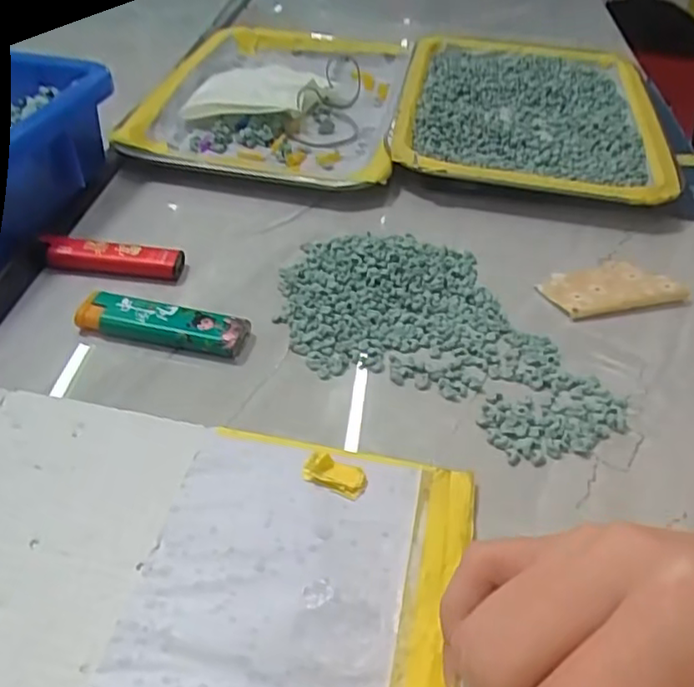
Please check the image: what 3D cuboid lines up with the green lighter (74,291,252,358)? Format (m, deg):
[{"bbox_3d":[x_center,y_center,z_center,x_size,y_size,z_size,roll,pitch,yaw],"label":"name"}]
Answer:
[{"bbox_3d":[-0.089,-0.009,0.319,0.083,0.011,0.022,13,43,8],"label":"green lighter"}]

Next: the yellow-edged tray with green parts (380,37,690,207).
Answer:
[{"bbox_3d":[0.138,-0.181,0.508,0.185,0.025,0.271,10,43,5],"label":"yellow-edged tray with green parts"}]

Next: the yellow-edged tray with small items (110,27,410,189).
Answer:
[{"bbox_3d":[-0.049,-0.198,0.527,0.184,0.022,0.284,10,43,5],"label":"yellow-edged tray with small items"}]

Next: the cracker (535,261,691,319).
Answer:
[{"bbox_3d":[0.145,-0.032,0.366,0.076,0.007,0.041,-9,44,-15],"label":"cracker"}]

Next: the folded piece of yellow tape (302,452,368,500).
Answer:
[{"bbox_3d":[-0.004,0.050,0.255,0.024,0.008,0.012,16,44,12],"label":"folded piece of yellow tape"}]

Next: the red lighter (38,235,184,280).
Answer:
[{"bbox_3d":[-0.127,-0.048,0.355,0.075,0.008,0.018,8,43,3],"label":"red lighter"}]

